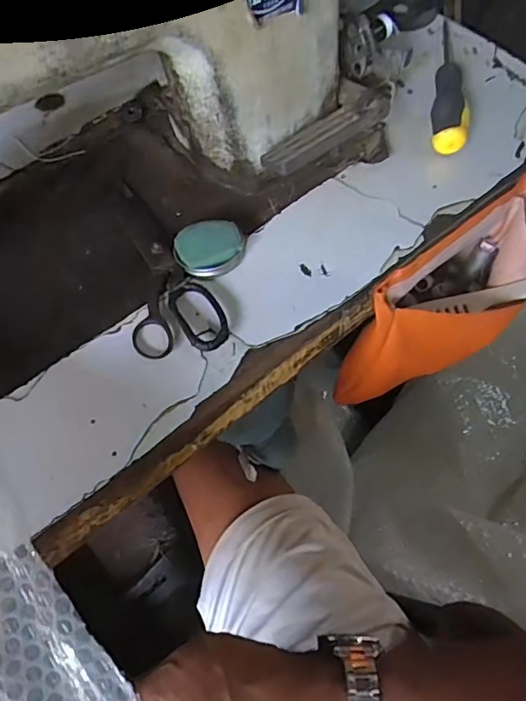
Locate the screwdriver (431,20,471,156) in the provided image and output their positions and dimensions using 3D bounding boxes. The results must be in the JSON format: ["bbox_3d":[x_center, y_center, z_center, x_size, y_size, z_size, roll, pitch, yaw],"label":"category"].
[{"bbox_3d":[0.177,-0.258,0.496,0.031,0.026,0.195,9,62,5],"label":"screwdriver"}]

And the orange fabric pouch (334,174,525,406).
[{"bbox_3d":[0.179,-0.040,0.505,0.204,0.174,0.086,-39,68,-19],"label":"orange fabric pouch"}]

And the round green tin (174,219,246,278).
[{"bbox_3d":[-0.042,-0.081,0.414,0.053,0.017,0.046,-5,61,-2],"label":"round green tin"}]

